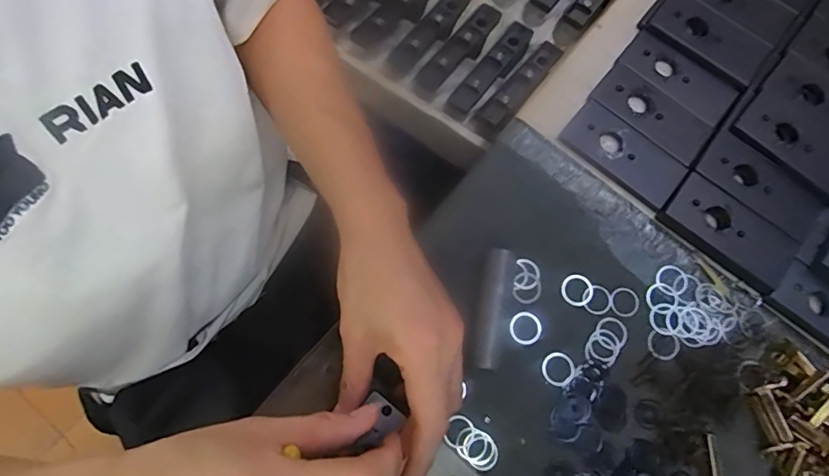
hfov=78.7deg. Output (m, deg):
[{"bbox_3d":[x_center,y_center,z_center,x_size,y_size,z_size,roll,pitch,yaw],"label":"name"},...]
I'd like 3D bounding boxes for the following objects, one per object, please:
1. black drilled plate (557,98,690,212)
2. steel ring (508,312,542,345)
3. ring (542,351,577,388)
[{"bbox_3d":[0.181,-0.073,0.439,0.104,0.010,0.048,40,77,10],"label":"black drilled plate"},{"bbox_3d":[0.089,0.072,0.406,0.026,0.004,0.026,0,74,-1],"label":"steel ring"},{"bbox_3d":[0.114,0.103,0.397,0.026,0.004,0.025,0,74,-1],"label":"ring"}]

